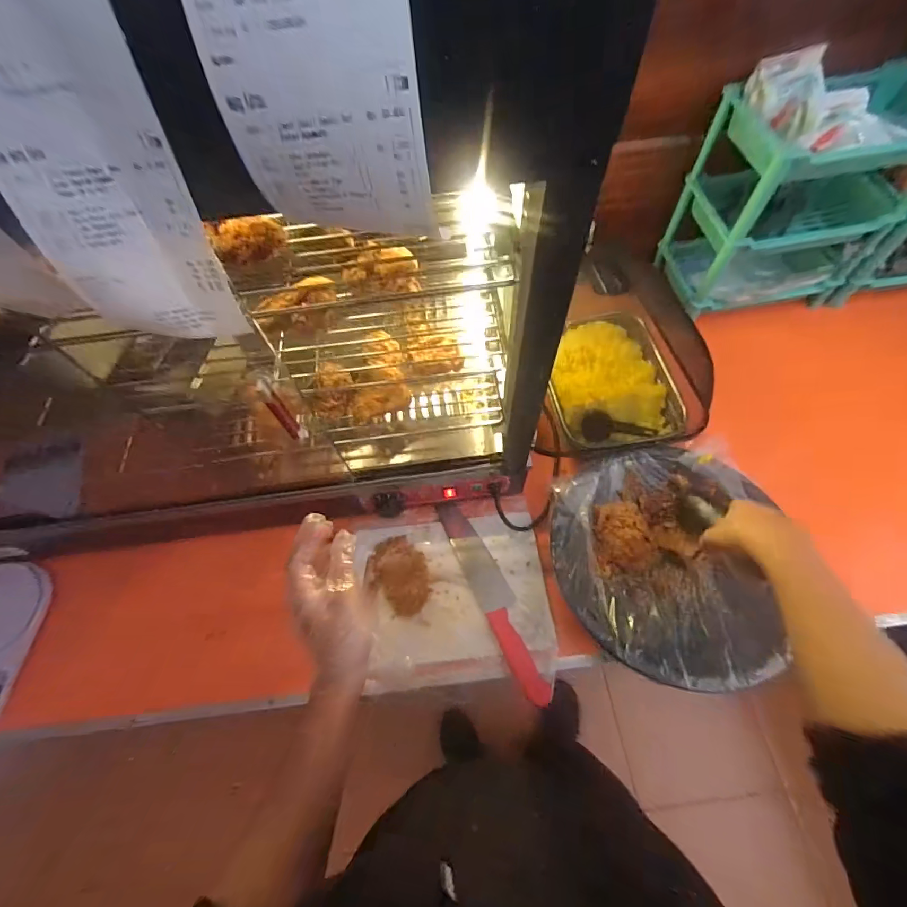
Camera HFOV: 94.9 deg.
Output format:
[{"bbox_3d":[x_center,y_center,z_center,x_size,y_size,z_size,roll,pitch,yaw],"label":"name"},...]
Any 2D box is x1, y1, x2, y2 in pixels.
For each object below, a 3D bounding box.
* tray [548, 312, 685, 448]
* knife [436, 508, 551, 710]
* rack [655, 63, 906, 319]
[{"bbox_3d":[0.278,-0.137,0.777,0.203,0.044,0.283,-9,63,-1],"label":"tray"},{"bbox_3d":[0.060,0.210,0.633,0.052,0.019,0.310,-24,64,-9],"label":"knife"},{"bbox_3d":[0.606,-0.447,0.748,0.314,0.314,0.198,-11,63,-2],"label":"rack"}]

